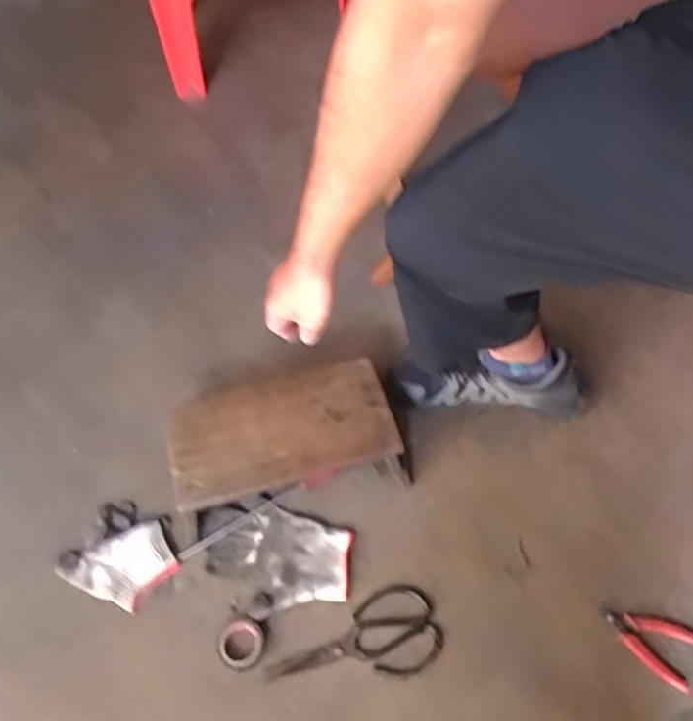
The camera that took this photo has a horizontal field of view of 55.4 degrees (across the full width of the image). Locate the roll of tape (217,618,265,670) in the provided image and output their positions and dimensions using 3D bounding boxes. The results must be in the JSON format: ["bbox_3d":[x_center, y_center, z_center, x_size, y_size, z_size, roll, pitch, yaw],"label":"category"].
[{"bbox_3d":[-0.135,0.362,0.844,0.056,0.013,0.058,-1,57,1],"label":"roll of tape"}]

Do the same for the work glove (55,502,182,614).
[{"bbox_3d":[-0.309,0.263,0.911,0.147,0.031,0.124,19,59,14],"label":"work glove"}]

